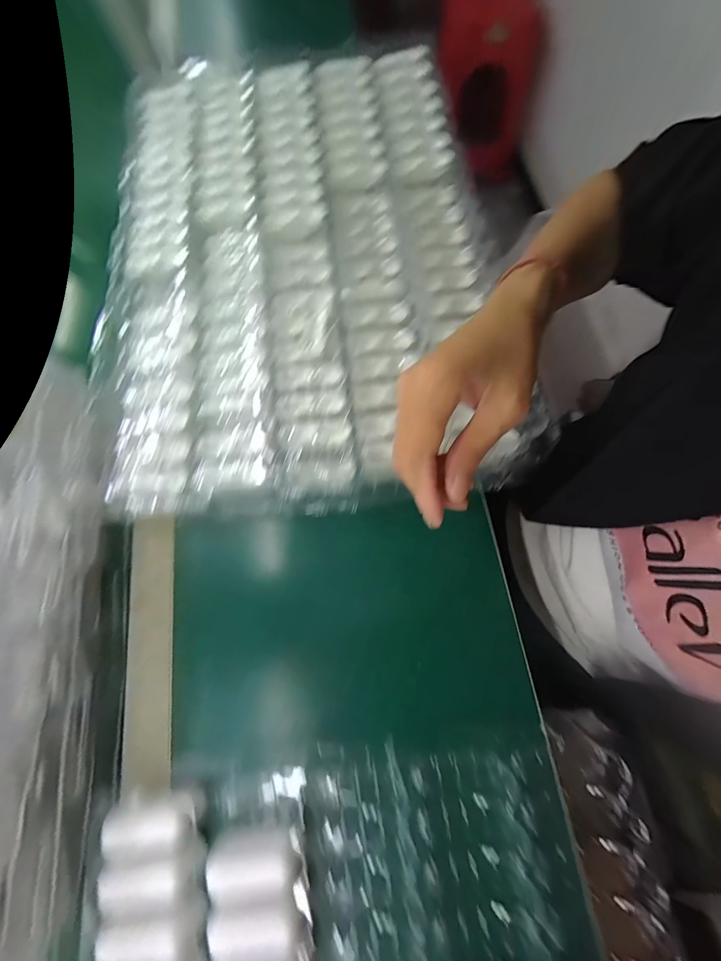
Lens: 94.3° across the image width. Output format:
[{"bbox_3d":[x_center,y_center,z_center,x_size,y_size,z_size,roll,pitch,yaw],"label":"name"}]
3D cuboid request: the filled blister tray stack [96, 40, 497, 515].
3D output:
[{"bbox_3d":[-0.072,-0.266,0.369,0.387,0.035,0.592,-6,73,2],"label":"filled blister tray stack"}]

